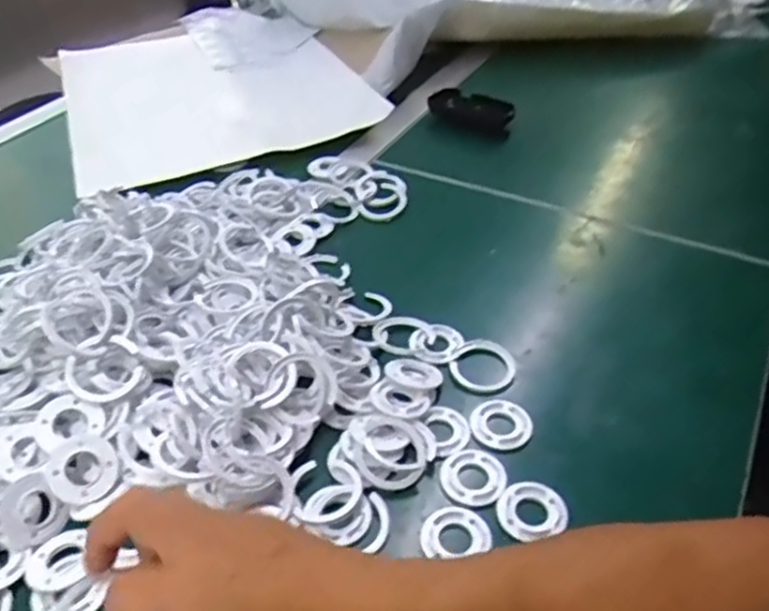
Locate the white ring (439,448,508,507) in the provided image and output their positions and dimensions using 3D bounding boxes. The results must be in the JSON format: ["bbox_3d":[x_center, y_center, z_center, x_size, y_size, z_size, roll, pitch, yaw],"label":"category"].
[{"bbox_3d":[0.061,0.116,0.465,0.043,0.004,0.045,-1,41,1],"label":"white ring"}]

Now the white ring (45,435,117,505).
[{"bbox_3d":[-0.197,0.108,0.448,0.042,0.005,0.041,2,79,-13],"label":"white ring"}]

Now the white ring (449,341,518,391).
[{"bbox_3d":[0.079,0.047,0.545,0.050,0.004,0.054,-1,41,1],"label":"white ring"}]

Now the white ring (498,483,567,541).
[{"bbox_3d":[0.097,0.133,0.443,0.044,0.004,0.041,-1,41,1],"label":"white ring"}]

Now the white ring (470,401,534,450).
[{"bbox_3d":[0.086,0.087,0.502,0.045,0.006,0.041,-1,41,1],"label":"white ring"}]

